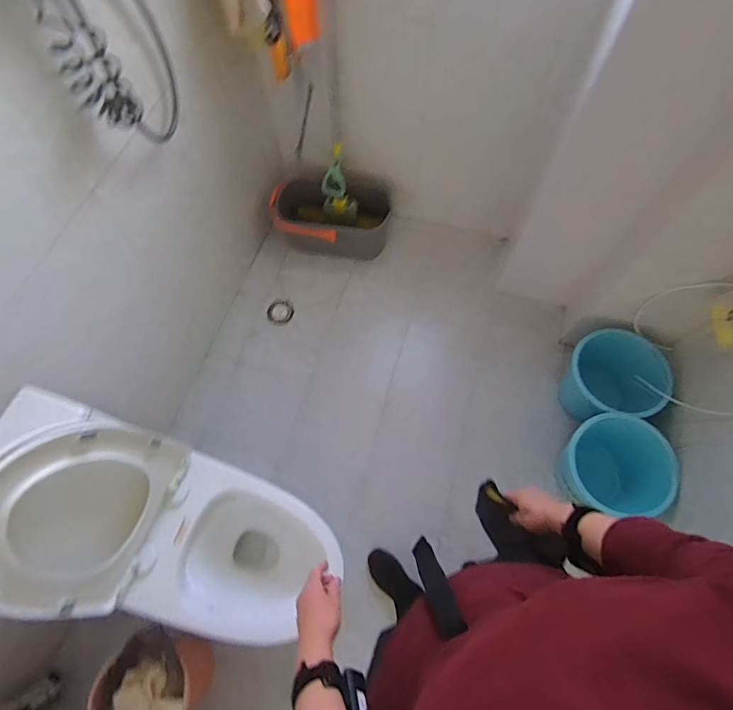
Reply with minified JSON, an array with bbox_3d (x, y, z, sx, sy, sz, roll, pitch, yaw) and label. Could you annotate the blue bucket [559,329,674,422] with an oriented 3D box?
[{"bbox_3d":[0.769,0.081,1.363,0.270,0.206,0.267,6,67,4],"label":"blue bucket"}]

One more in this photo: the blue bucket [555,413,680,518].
[{"bbox_3d":[0.717,0.344,1.310,0.286,0.247,0.274,-3,66,0],"label":"blue bucket"}]

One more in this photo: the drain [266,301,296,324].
[{"bbox_3d":[-0.335,-0.169,1.682,0.098,0.010,0.108,-42,72,-15],"label":"drain"}]

